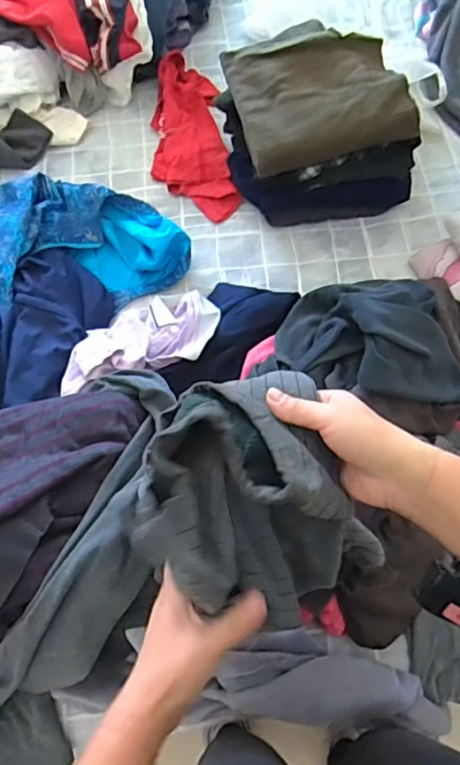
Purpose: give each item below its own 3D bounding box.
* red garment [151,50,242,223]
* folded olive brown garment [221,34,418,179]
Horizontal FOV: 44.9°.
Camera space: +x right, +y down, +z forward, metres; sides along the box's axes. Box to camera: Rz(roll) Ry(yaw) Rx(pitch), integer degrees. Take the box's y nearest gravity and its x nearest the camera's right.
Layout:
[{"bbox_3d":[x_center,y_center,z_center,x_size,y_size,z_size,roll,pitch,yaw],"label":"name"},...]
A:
[{"bbox_3d":[-0.091,-0.539,1.207,0.168,0.068,0.417,-9,66,-3],"label":"red garment"},{"bbox_3d":[0.158,-0.548,1.041,0.301,0.082,0.271,-17,67,-7],"label":"folded olive brown garment"}]

